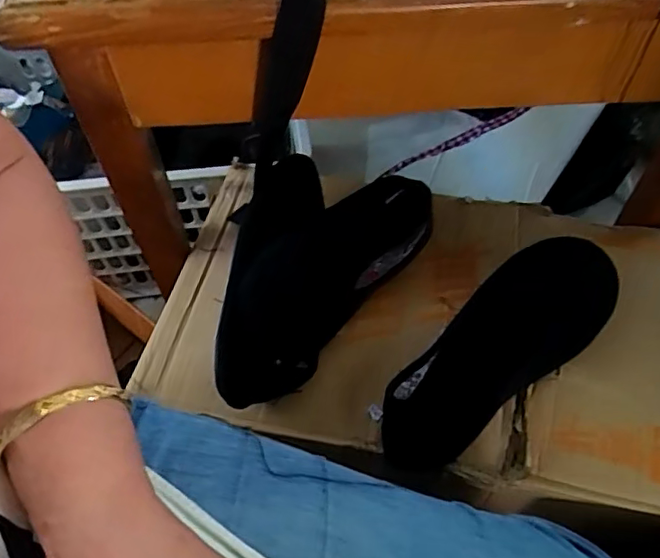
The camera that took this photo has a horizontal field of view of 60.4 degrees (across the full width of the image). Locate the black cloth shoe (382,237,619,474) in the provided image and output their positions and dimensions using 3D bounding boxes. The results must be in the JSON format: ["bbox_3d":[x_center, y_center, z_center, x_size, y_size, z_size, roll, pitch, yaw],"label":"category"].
[{"bbox_3d":[0.139,0.060,0.484,0.240,0.053,0.090,-43,64,-5],"label":"black cloth shoe"}]

